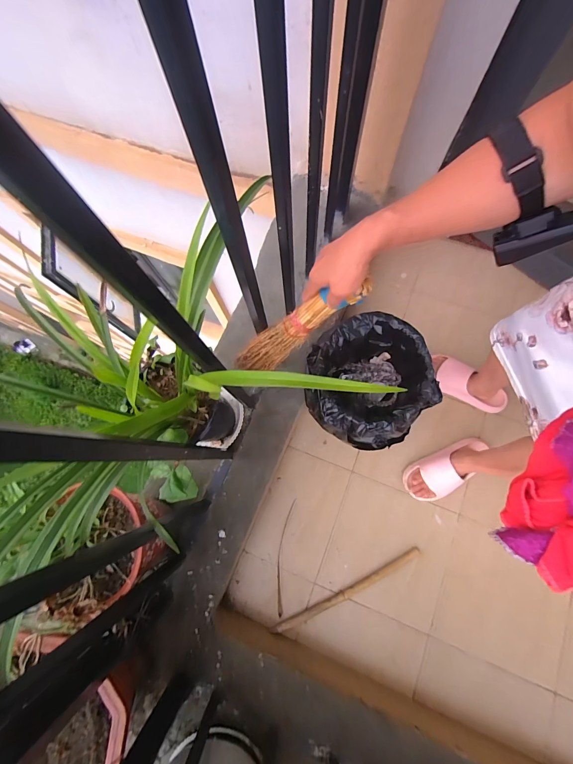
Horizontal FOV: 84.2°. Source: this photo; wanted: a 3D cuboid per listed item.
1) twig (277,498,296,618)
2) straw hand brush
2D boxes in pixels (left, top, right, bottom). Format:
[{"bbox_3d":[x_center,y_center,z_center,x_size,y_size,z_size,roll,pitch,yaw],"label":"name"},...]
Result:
[{"bbox_3d":[-0.007,0.458,0.842,0.029,0.013,0.280,7,76,4],"label":"twig"},{"bbox_3d":[0.003,-0.082,0.553,0.059,0.361,0.049,4,72,-33],"label":"straw hand brush"}]

